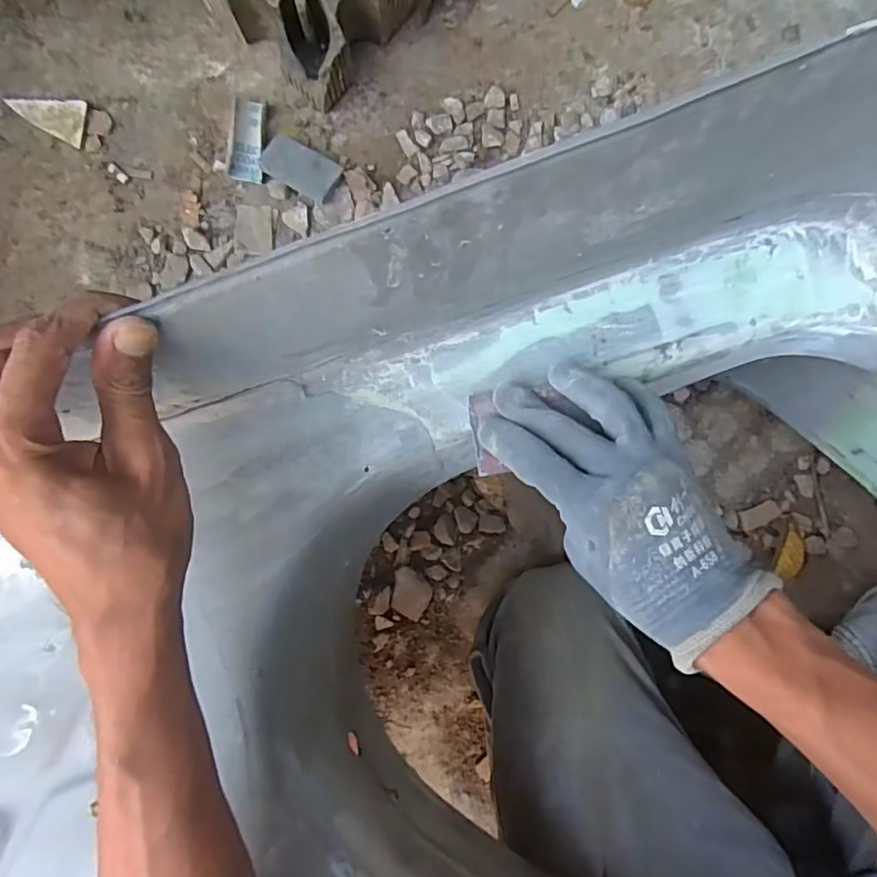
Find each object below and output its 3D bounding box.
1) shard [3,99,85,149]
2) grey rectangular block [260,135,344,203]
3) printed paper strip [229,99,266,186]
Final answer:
[{"bbox_3d":[-0.514,-0.422,0.770,0.094,0.006,0.055,11,100,-5],"label":"shard"},{"bbox_3d":[-0.183,-0.359,0.776,0.097,0.015,0.055,29,99,2],"label":"grey rectangular block"},{"bbox_3d":[-0.255,-0.396,0.784,0.041,0.008,0.099,10,106,2],"label":"printed paper strip"}]

